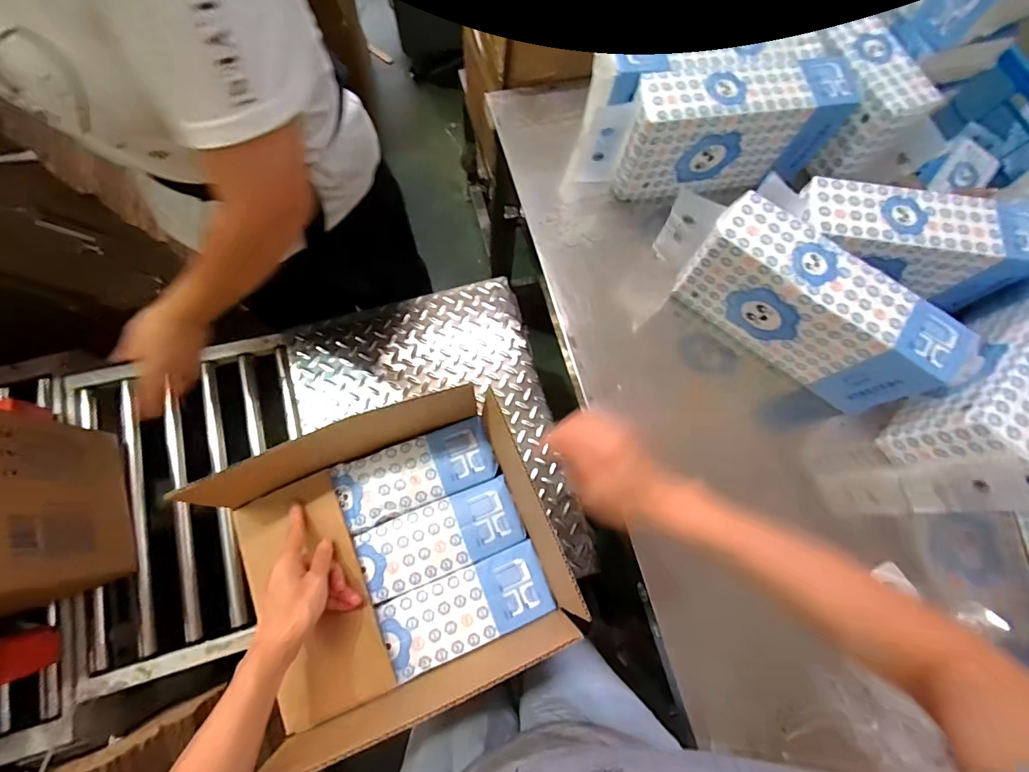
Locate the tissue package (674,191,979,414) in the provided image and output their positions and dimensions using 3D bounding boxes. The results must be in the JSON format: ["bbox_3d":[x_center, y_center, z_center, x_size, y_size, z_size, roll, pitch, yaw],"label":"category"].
[{"bbox_3d":[0.422,-0.110,0.646,0.343,0.161,0.098,36,75,9],"label":"tissue package"}]

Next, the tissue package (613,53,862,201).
[{"bbox_3d":[0.341,-0.423,0.735,0.357,0.178,0.114,-13,74,-5],"label":"tissue package"}]

